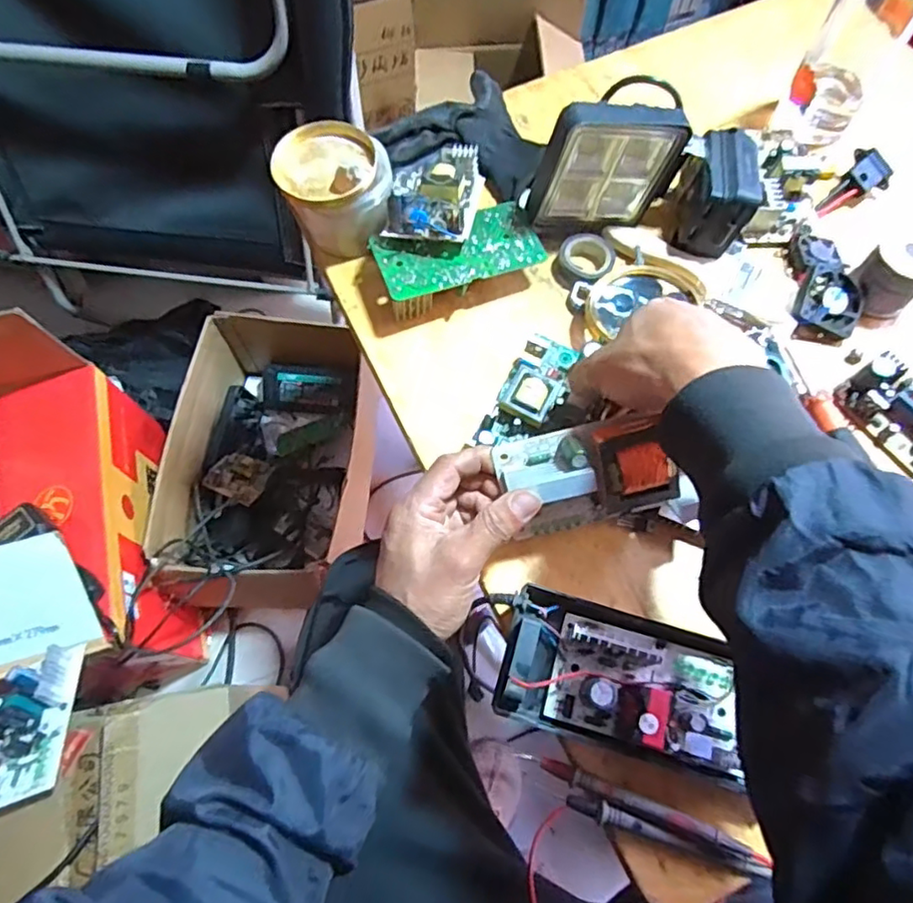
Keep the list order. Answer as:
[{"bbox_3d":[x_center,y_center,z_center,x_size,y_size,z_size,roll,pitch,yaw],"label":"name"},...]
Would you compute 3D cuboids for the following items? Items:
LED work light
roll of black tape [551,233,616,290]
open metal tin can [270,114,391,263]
[{"bbox_3d":[0.117,-0.243,0.507,0.120,0.114,0.054,-12,68,-5],"label":"LED work light"},{"bbox_3d":[0.111,-0.165,0.538,0.048,0.024,0.049,0,67,1],"label":"roll of black tape"},{"bbox_3d":[-0.102,-0.225,0.529,0.089,0.081,0.084,0,67,1],"label":"open metal tin can"}]

